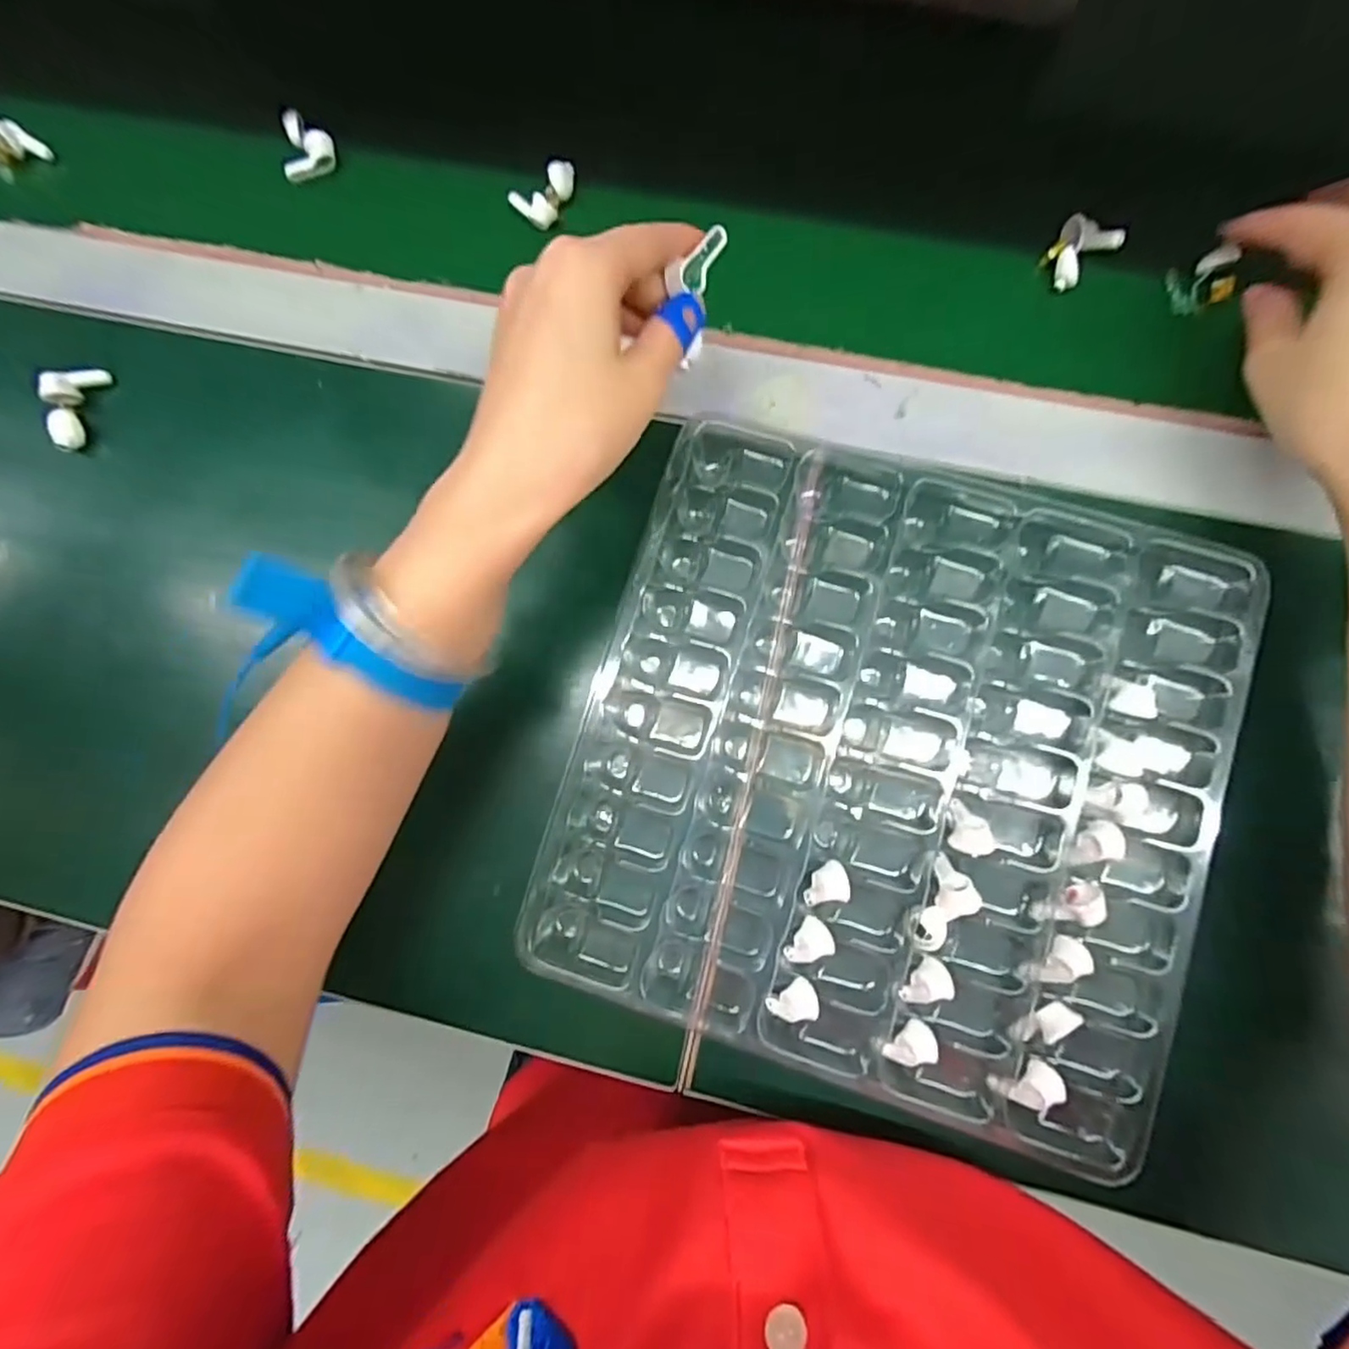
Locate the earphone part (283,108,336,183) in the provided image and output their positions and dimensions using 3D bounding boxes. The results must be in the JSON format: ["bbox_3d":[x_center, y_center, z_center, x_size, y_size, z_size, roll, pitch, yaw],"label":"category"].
[{"bbox_3d":[-0.204,-0.289,0.356,0.030,0.017,0.025,-33,82,-2],"label":"earphone part"}]

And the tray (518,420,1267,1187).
[{"bbox_3d":[0.088,0.034,0.278,0.249,0.027,0.257,17,83,5],"label":"tray"}]

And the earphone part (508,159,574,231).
[{"bbox_3d":[-0.068,-0.258,0.345,0.025,0.012,0.036,42,86,8],"label":"earphone part"}]

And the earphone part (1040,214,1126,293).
[{"bbox_3d":[0.200,-0.209,0.320,0.027,0.018,0.033,37,86,7],"label":"earphone part"}]

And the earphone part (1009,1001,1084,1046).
[{"bbox_3d":[0.146,0.139,0.257,0.026,0.008,0.012,-23,82,0],"label":"earphone part"}]

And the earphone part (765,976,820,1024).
[{"bbox_3d":[0.049,0.134,0.265,0.020,0.009,0.015,-34,82,-2],"label":"earphone part"}]

